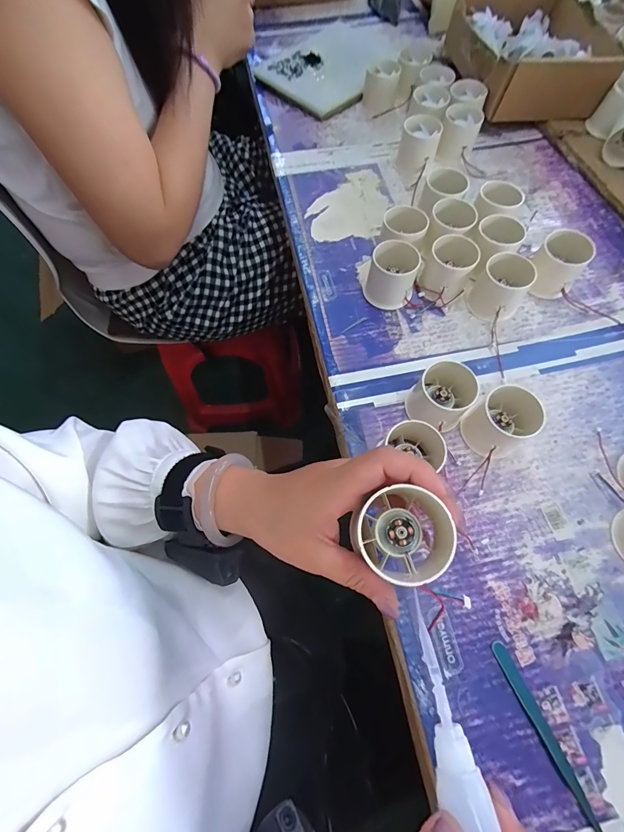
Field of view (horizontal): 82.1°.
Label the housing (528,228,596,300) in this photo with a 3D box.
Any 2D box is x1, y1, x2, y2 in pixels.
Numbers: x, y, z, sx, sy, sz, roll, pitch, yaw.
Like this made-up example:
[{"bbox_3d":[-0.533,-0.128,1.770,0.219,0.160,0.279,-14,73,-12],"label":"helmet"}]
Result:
[{"bbox_3d":[0.272,-0.167,0.399,0.048,0.051,0.053,34,72,14],"label":"housing"}]

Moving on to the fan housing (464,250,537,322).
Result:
[{"bbox_3d":[0.204,-0.140,0.390,0.055,0.052,0.048,35,73,15],"label":"fan housing"}]

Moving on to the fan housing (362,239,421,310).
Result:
[{"bbox_3d":[0.088,-0.158,0.399,0.055,0.047,0.057,-1,67,1],"label":"fan housing"}]

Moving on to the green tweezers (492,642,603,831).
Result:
[{"bbox_3d":[0.171,0.233,0.260,0.010,0.004,0.126,-23,69,-8],"label":"green tweezers"}]

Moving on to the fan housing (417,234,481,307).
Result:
[{"bbox_3d":[0.151,-0.164,0.404,0.053,0.046,0.062,21,69,10],"label":"fan housing"}]

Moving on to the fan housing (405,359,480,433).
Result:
[{"bbox_3d":[0.127,-0.020,0.345,0.054,0.046,0.056,-1,67,1],"label":"fan housing"}]

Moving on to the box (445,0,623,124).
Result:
[{"bbox_3d":[0.323,-0.548,0.538,0.196,0.072,0.223,-9,67,-2],"label":"box"}]

